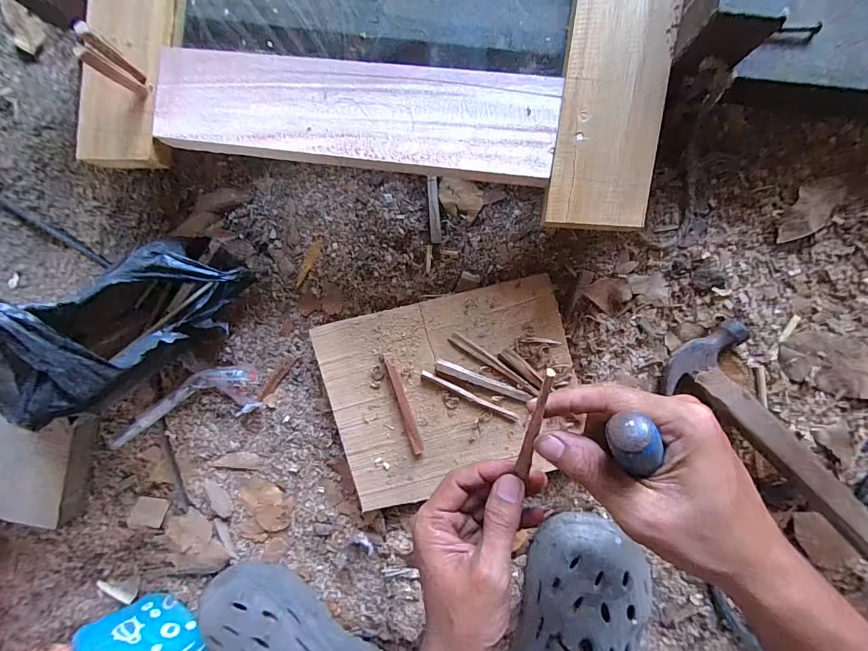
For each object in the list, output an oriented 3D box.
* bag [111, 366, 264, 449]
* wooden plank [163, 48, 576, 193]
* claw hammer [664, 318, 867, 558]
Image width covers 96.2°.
[{"bbox_3d":[-0.293,0.096,0.456,0.186,0.018,0.061,-20,90,9],"label":"bag"},{"bbox_3d":[-0.072,-0.177,0.325,0.338,0.013,0.083,9,94,8],"label":"wooden plank"},{"bbox_3d":[0.322,0.125,0.356,0.093,0.050,0.258,-36,87,8],"label":"claw hammer"}]

